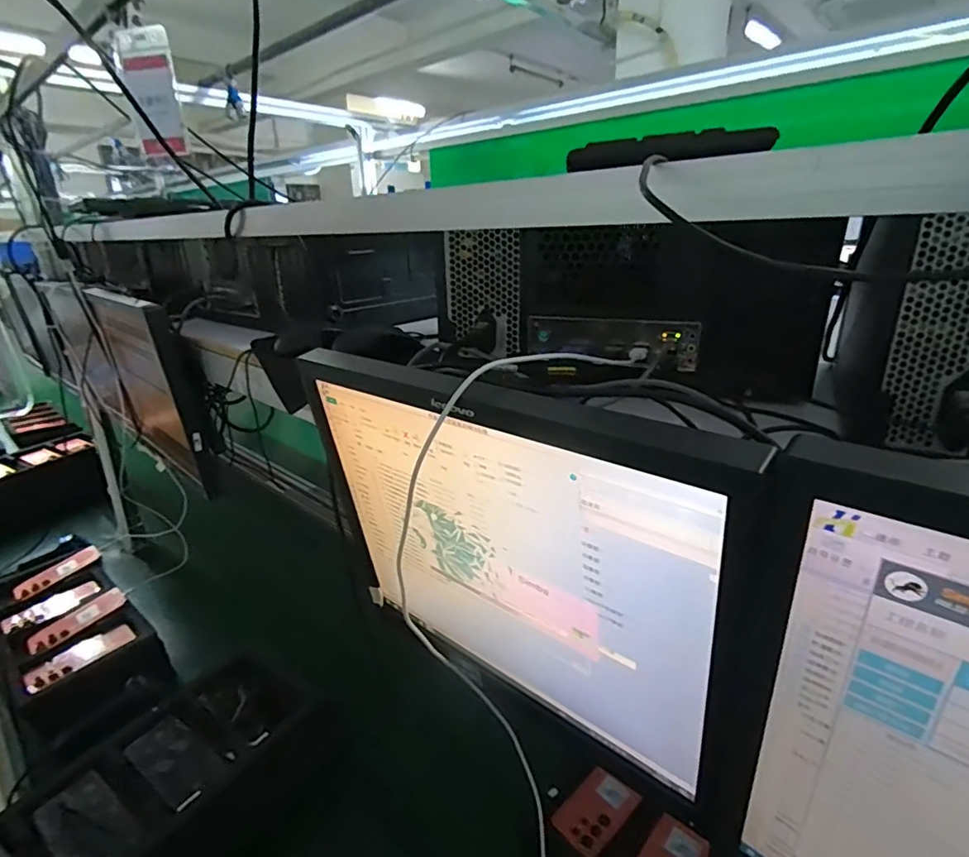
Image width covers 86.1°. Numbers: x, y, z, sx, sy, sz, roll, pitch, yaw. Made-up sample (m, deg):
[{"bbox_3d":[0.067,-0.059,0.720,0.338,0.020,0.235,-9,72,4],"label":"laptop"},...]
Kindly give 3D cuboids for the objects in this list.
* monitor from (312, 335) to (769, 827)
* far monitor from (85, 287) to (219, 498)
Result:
[{"bbox_3d":[0.003,0.099,0.404,0.375,0.290,0.062,16,28,39],"label":"monitor"},{"bbox_3d":[-0.606,-0.073,0.934,0.396,0.311,0.042,16,28,38],"label":"far monitor"}]

